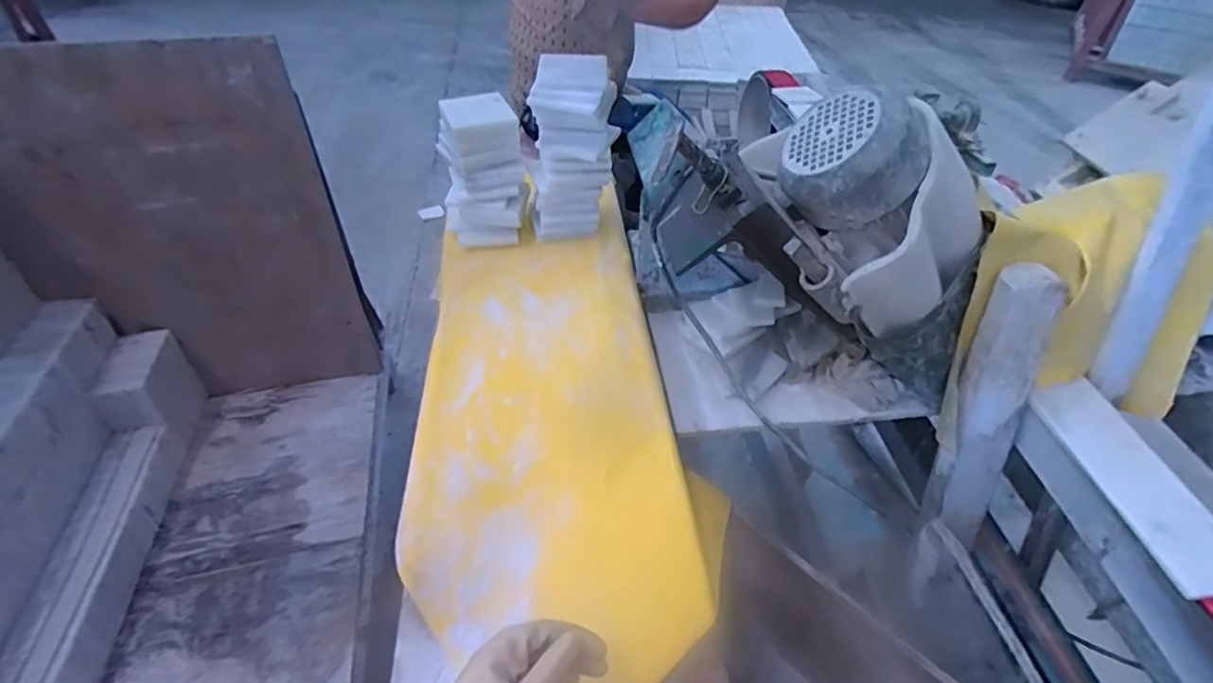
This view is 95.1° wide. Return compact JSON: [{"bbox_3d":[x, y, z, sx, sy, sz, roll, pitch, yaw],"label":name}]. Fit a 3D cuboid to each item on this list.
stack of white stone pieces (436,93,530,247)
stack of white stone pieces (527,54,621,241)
[{"bbox_3d":[-0.205,-0.284,0.929,0.138,0.213,0.123,-6,46,-8],"label":"stack of white stone pieces"},{"bbox_3d":[-0.056,-0.294,0.900,0.141,0.278,0.115,1,45,-1],"label":"stack of white stone pieces"}]

